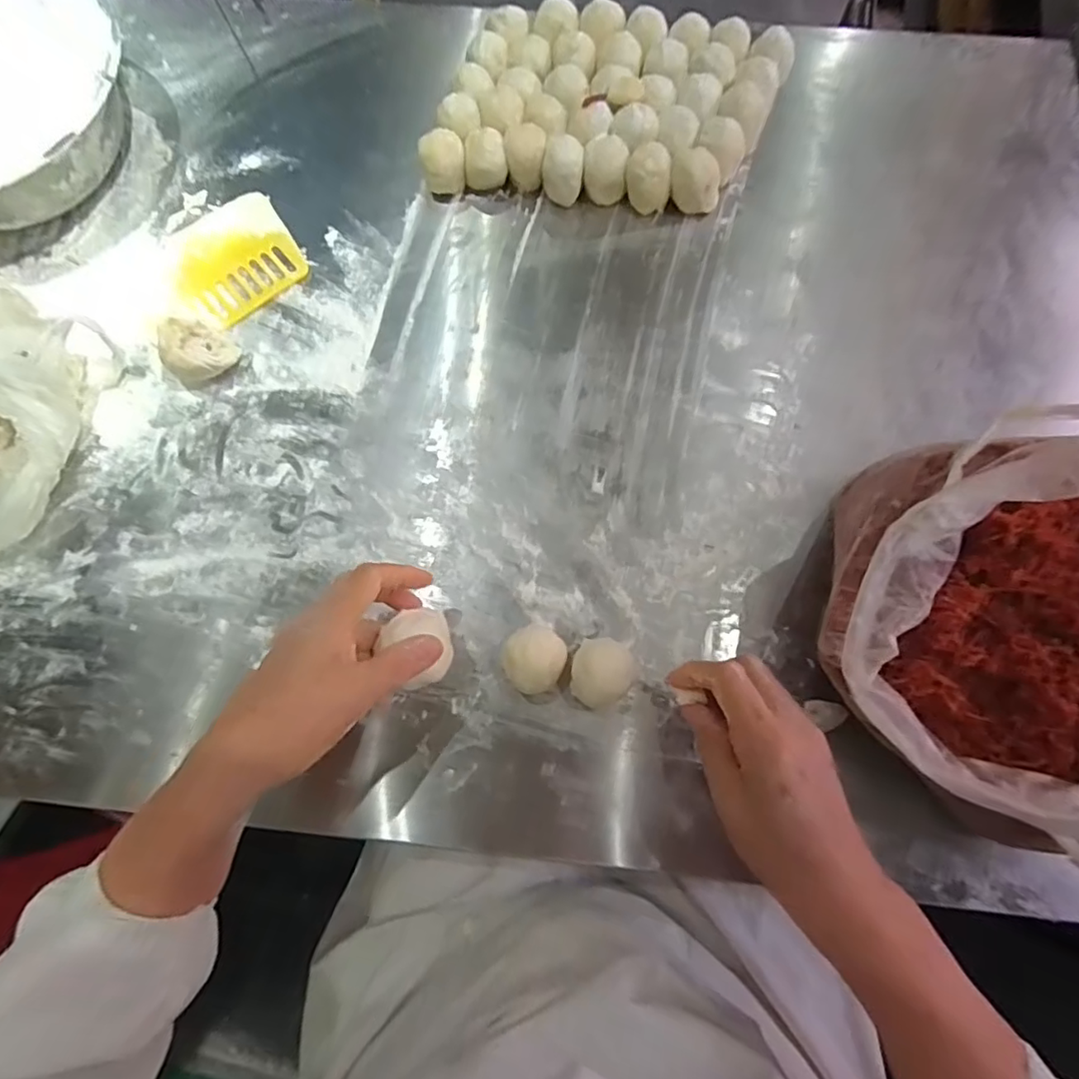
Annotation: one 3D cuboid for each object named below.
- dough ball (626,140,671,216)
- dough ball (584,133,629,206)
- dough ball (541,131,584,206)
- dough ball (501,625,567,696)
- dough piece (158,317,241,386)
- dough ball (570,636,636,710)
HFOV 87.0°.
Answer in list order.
[{"bbox_3d":[0.099,-0.326,0.513,0.039,0.048,0.041,0,74,0],"label":"dough ball"},{"bbox_3d":[0.060,-0.337,0.519,0.038,0.045,0.037,0,74,0],"label":"dough ball"},{"bbox_3d":[0.022,-0.332,0.517,0.036,0.048,0.037,0,74,0],"label":"dough ball"},{"bbox_3d":[-0.003,0.085,0.397,0.040,0.051,0.043,0,74,0],"label":"dough ball"},{"bbox_3d":[-0.281,-0.155,0.468,0.048,0.046,0.047,0,74,0],"label":"dough piece"},{"bbox_3d":[0.044,0.095,0.401,0.042,0.040,0.045,0,74,0],"label":"dough ball"}]

